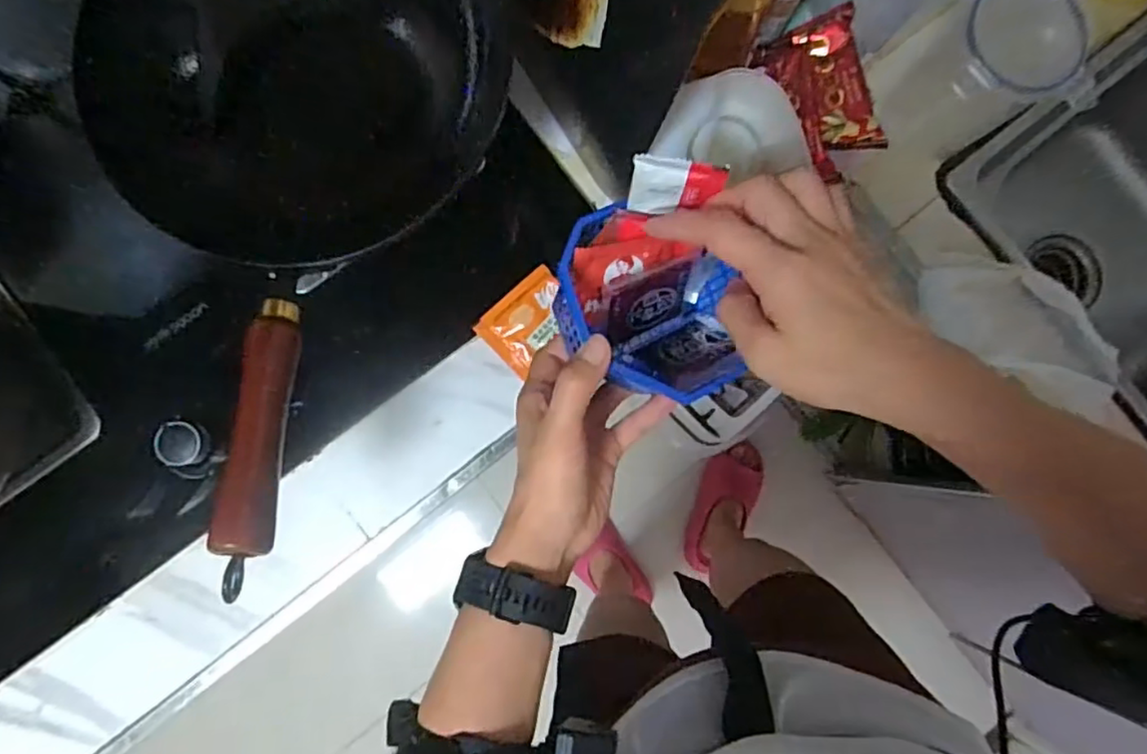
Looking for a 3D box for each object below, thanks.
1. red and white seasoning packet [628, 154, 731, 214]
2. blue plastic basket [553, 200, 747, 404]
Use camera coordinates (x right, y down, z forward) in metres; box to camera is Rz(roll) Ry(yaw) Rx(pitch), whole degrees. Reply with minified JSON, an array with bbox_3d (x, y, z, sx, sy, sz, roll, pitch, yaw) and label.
[{"bbox_3d":[0.055,-0.100,0.343,0.048,0.036,0.005,8,58,7],"label":"red and white seasoning packet"},{"bbox_3d":[0.046,-0.042,0.381,0.113,0.075,0.095,20,83,0],"label":"blue plastic basket"}]

